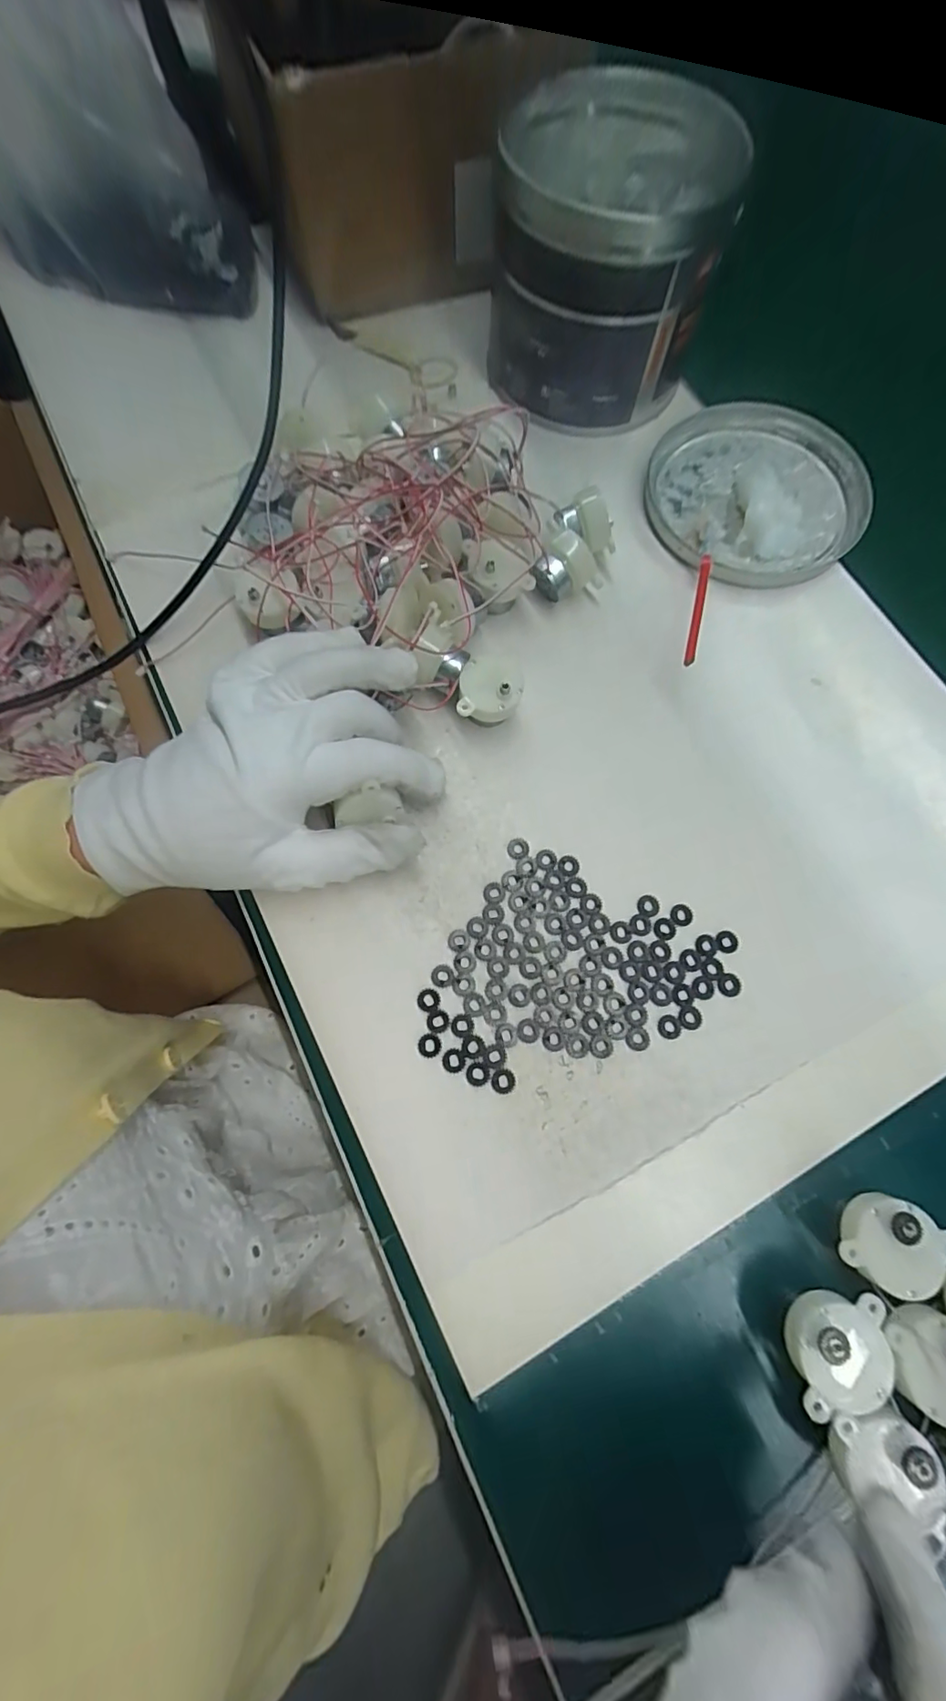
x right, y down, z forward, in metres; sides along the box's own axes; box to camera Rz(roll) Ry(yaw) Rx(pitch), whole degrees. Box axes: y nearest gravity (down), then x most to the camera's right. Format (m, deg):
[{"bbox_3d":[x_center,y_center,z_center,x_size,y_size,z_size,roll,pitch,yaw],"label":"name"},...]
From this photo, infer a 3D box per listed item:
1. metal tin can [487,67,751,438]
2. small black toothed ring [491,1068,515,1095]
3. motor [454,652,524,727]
[{"bbox_3d":[0.078,-0.357,0.336,0.131,0.101,0.149,5,73,1],"label":"metal tin can"},{"bbox_3d":[0.013,0.101,0.242,0.010,0.004,0.010,0,73,-1],"label":"small black toothed ring"},{"bbox_3d":[0.009,-0.081,0.283,0.031,0.030,0.031,5,73,1],"label":"motor"}]

